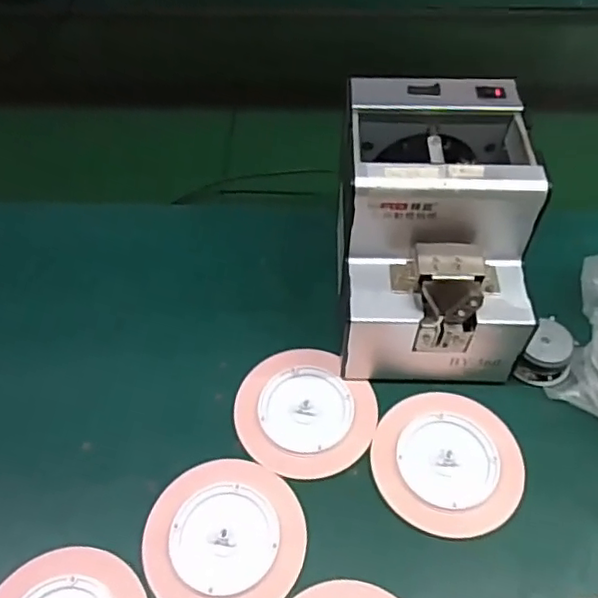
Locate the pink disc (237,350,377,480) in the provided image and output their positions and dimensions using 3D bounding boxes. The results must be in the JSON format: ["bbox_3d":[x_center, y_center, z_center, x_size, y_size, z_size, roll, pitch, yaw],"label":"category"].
[{"bbox_3d":[0.003,0.081,0.440,0.094,0.004,0.099,0,51,0],"label":"pink disc"}]

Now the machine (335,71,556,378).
[{"bbox_3d":[0.097,-0.049,0.448,0.124,0.138,0.176,2,54,1],"label":"machine"}]

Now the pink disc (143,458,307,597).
[{"bbox_3d":[-0.047,0.151,0.385,0.098,0.004,0.101,0,51,0],"label":"pink disc"}]

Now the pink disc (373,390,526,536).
[{"bbox_3d":[0.102,0.109,0.416,0.096,0.004,0.099,0,51,0],"label":"pink disc"}]

